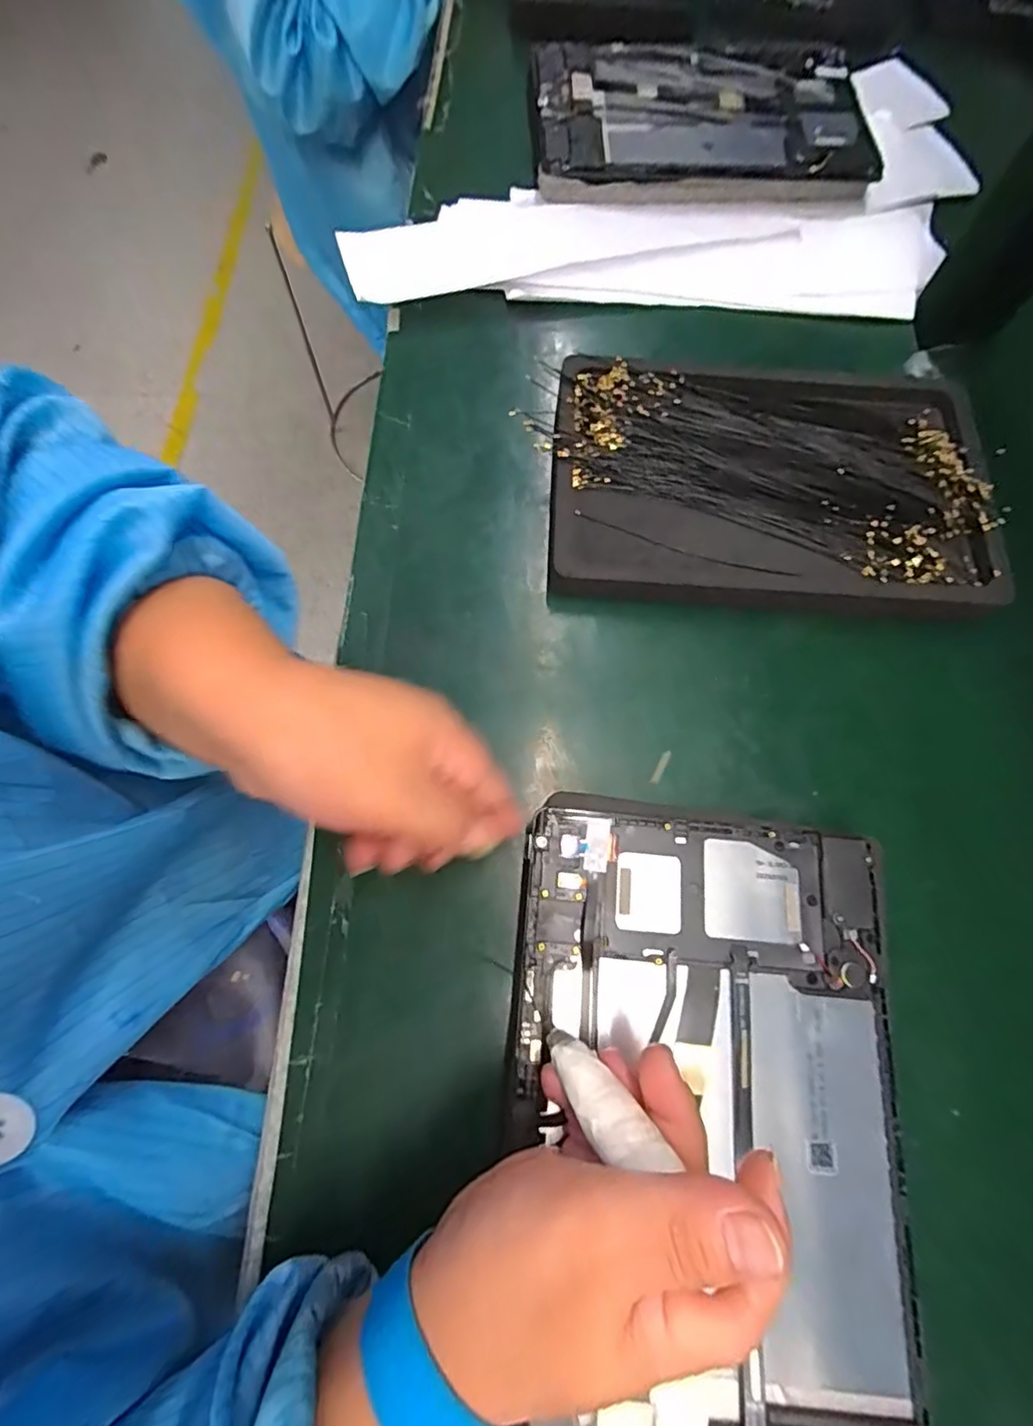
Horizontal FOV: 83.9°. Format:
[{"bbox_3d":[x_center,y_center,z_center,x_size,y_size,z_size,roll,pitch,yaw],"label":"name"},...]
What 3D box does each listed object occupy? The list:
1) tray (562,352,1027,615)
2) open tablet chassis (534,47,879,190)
[{"bbox_3d":[0.143,-0.129,0.329,0.239,0.023,0.153,3,75,2],"label":"tray"},{"bbox_3d":[0.132,-0.429,0.417,0.231,0.025,0.132,-2,75,0],"label":"open tablet chassis"}]

